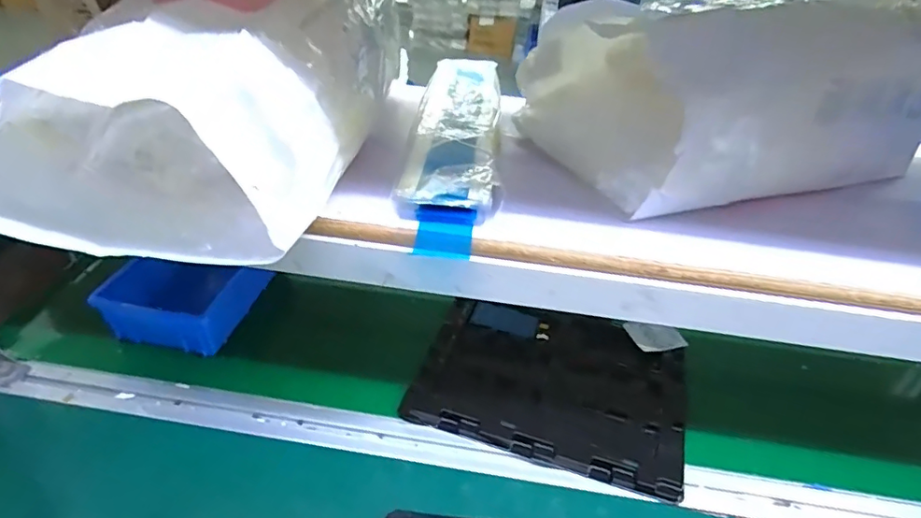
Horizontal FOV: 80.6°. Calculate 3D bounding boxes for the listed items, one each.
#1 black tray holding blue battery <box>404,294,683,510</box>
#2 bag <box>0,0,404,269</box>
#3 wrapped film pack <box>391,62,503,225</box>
[{"bbox_3d":[0.101,0.129,0.596,0.277,0.008,0.204,14,38,13],"label":"black tray holding blue battery"},{"bbox_3d":[-0.186,-0.152,0.450,0.220,0.151,0.343,9,37,6],"label":"bag"},{"bbox_3d":[0.001,-0.134,0.534,0.074,0.030,0.327,5,37,1],"label":"wrapped film pack"}]

